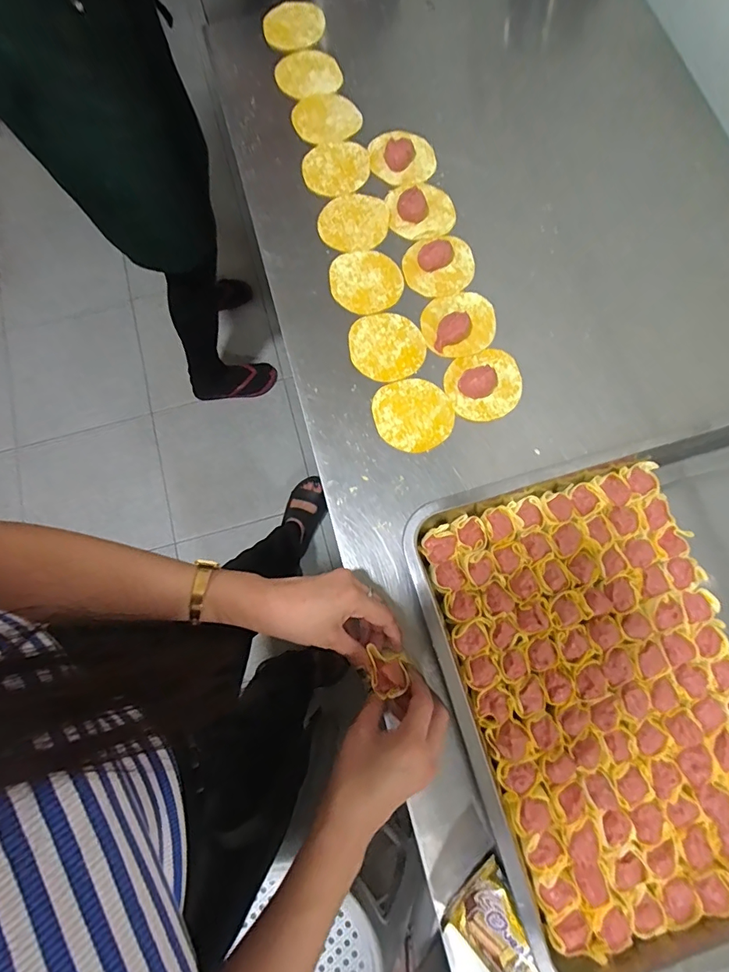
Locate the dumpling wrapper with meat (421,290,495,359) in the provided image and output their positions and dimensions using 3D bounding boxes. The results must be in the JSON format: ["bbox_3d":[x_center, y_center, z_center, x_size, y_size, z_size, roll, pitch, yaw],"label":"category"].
[{"bbox_3d":[0.107,-0.186,0.523,0.081,0.023,0.080,-8,75,-4],"label":"dumpling wrapper with meat"}]

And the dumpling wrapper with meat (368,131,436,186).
[{"bbox_3d":[0.049,-0.414,0.591,0.081,0.021,0.073,-5,75,-4],"label":"dumpling wrapper with meat"}]

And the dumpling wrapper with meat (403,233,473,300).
[{"bbox_3d":[0.088,-0.260,0.546,0.082,0.016,0.079,-11,75,-5],"label":"dumpling wrapper with meat"}]

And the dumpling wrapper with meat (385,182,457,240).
[{"bbox_3d":[0.069,-0.338,0.566,0.079,0.024,0.081,-7,75,-4],"label":"dumpling wrapper with meat"}]

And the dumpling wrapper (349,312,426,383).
[{"bbox_3d":[0.025,-0.156,0.526,0.080,0.004,0.082,-8,79,-1],"label":"dumpling wrapper"}]

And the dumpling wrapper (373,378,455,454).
[{"bbox_3d":[0.053,-0.077,0.505,0.081,0.004,0.081,0,78,1],"label":"dumpling wrapper"}]

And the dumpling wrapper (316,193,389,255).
[{"bbox_3d":[-0.012,-0.321,0.568,0.078,0.004,0.091,28,75,6],"label":"dumpling wrapper"}]

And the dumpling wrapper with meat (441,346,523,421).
[{"bbox_3d":[0.131,-0.113,0.501,0.083,0.023,0.076,1,74,-2],"label":"dumpling wrapper with meat"}]

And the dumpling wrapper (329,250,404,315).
[{"bbox_3d":[0.001,-0.240,0.549,0.080,0.004,0.082,0,82,0],"label":"dumpling wrapper"}]

